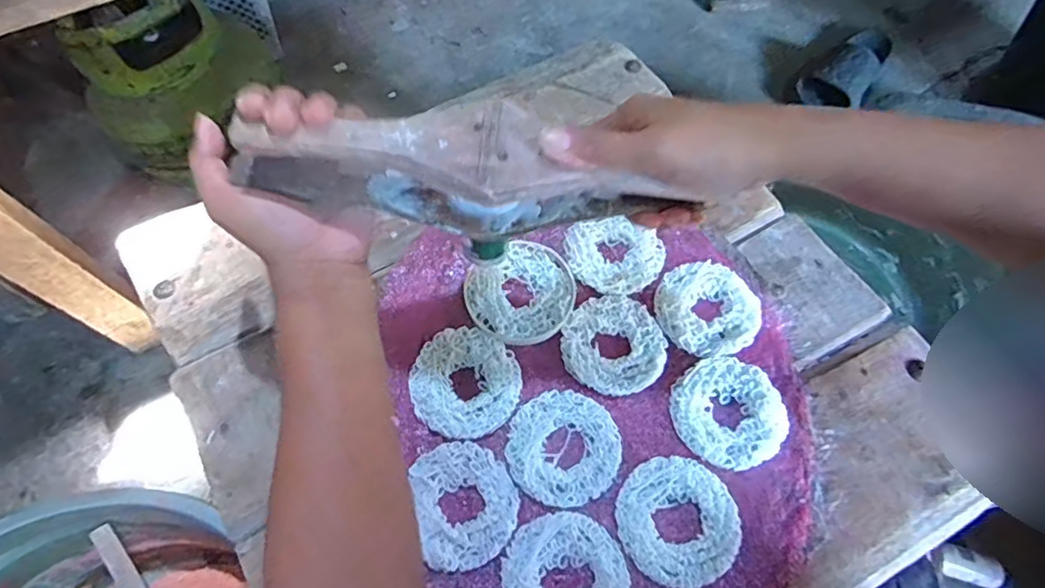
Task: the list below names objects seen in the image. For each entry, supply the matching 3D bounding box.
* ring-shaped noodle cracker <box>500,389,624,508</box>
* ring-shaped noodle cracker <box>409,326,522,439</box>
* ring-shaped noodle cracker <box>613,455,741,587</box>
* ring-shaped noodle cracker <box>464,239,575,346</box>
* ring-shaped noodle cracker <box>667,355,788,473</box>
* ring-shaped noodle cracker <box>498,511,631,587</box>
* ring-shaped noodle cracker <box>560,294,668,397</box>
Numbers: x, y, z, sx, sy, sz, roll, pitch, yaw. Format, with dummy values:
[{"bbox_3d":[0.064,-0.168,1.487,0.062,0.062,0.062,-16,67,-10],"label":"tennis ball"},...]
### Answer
[{"bbox_3d":[0.029,0.108,0.414,0.078,0.007,0.078,0,62,0],"label":"ring-shaped noodle cracker"},{"bbox_3d":[-0.042,0.064,0.430,0.079,0.008,0.079,0,62,0],"label":"ring-shaped noodle cracker"},{"bbox_3d":[0.105,0.152,0.392,0.078,0.009,0.080,0,62,0],"label":"ring-shaped noodle cracker"},{"bbox_3d":[0.000,-0.001,0.462,0.085,0.005,0.080,0,62,0],"label":"ring-shaped noodle cracker"},{"bbox_3d":[0.151,0.086,0.426,0.079,0.005,0.079,0,62,0],"label":"ring-shaped noodle cracker"},{"bbox_3d":[0.027,0.182,0.370,0.077,0.006,0.078,0,62,0],"label":"ring-shaped noodle cracker"},{"bbox_3d":[0.071,0.038,0.448,0.077,0.007,0.079,0,62,0],"label":"ring-shaped noodle cracker"}]

